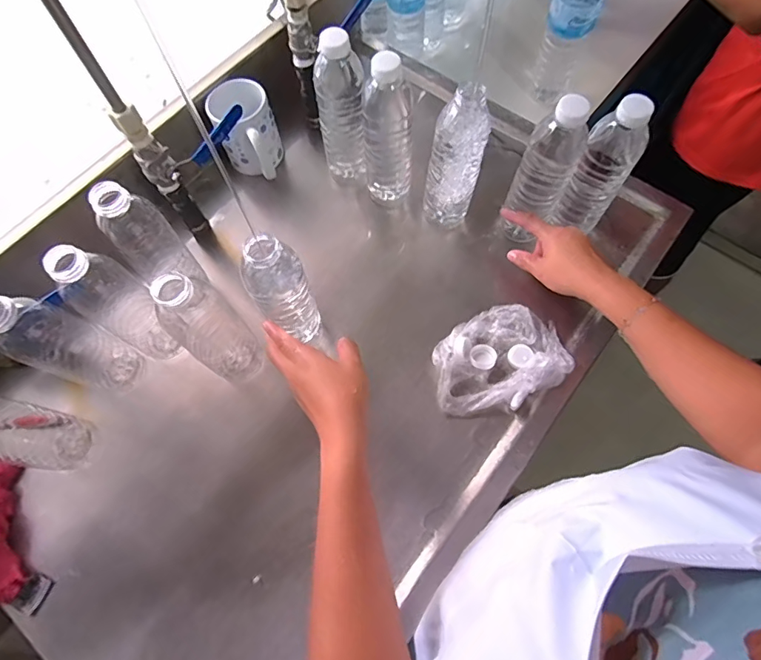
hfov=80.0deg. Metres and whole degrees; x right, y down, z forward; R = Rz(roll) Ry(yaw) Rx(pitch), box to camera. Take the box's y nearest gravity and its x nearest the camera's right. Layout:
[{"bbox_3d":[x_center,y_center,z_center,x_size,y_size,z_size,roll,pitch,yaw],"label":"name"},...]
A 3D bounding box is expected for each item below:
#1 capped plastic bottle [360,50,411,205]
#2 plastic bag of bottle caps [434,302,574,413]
[{"bbox_3d":[0.010,-0.231,0.560,0.060,0.212,0.062,-5,68,0],"label":"capped plastic bottle"},{"bbox_3d":[0.141,0.036,0.552,0.163,0.027,0.115,-28,70,-9],"label":"plastic bag of bottle caps"}]

